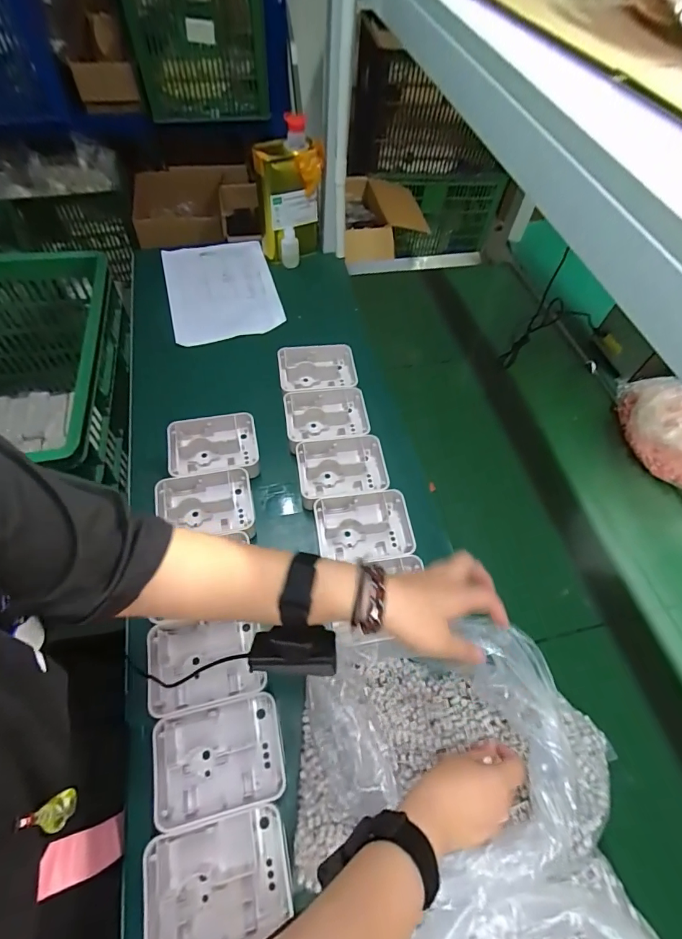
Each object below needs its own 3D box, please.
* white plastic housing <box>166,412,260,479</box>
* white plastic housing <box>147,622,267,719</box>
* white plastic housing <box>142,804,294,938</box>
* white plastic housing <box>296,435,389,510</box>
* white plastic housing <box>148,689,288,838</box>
[{"bbox_3d":[-0.197,-0.030,0.656,0.134,0.043,0.099,-7,60,-8],"label":"white plastic housing"},{"bbox_3d":[-0.158,0.227,0.503,0.123,0.035,0.093,-7,60,-8],"label":"white plastic housing"},{"bbox_3d":[-0.115,0.393,0.404,0.125,0.033,0.098,-9,60,-9],"label":"white plastic housing"},{"bbox_3d":[0.004,0.004,0.645,0.136,0.042,0.099,-9,60,-9],"label":"white plastic housing"},{"bbox_3d":[-0.129,0.307,0.457,0.128,0.031,0.099,-10,60,-10],"label":"white plastic housing"}]

